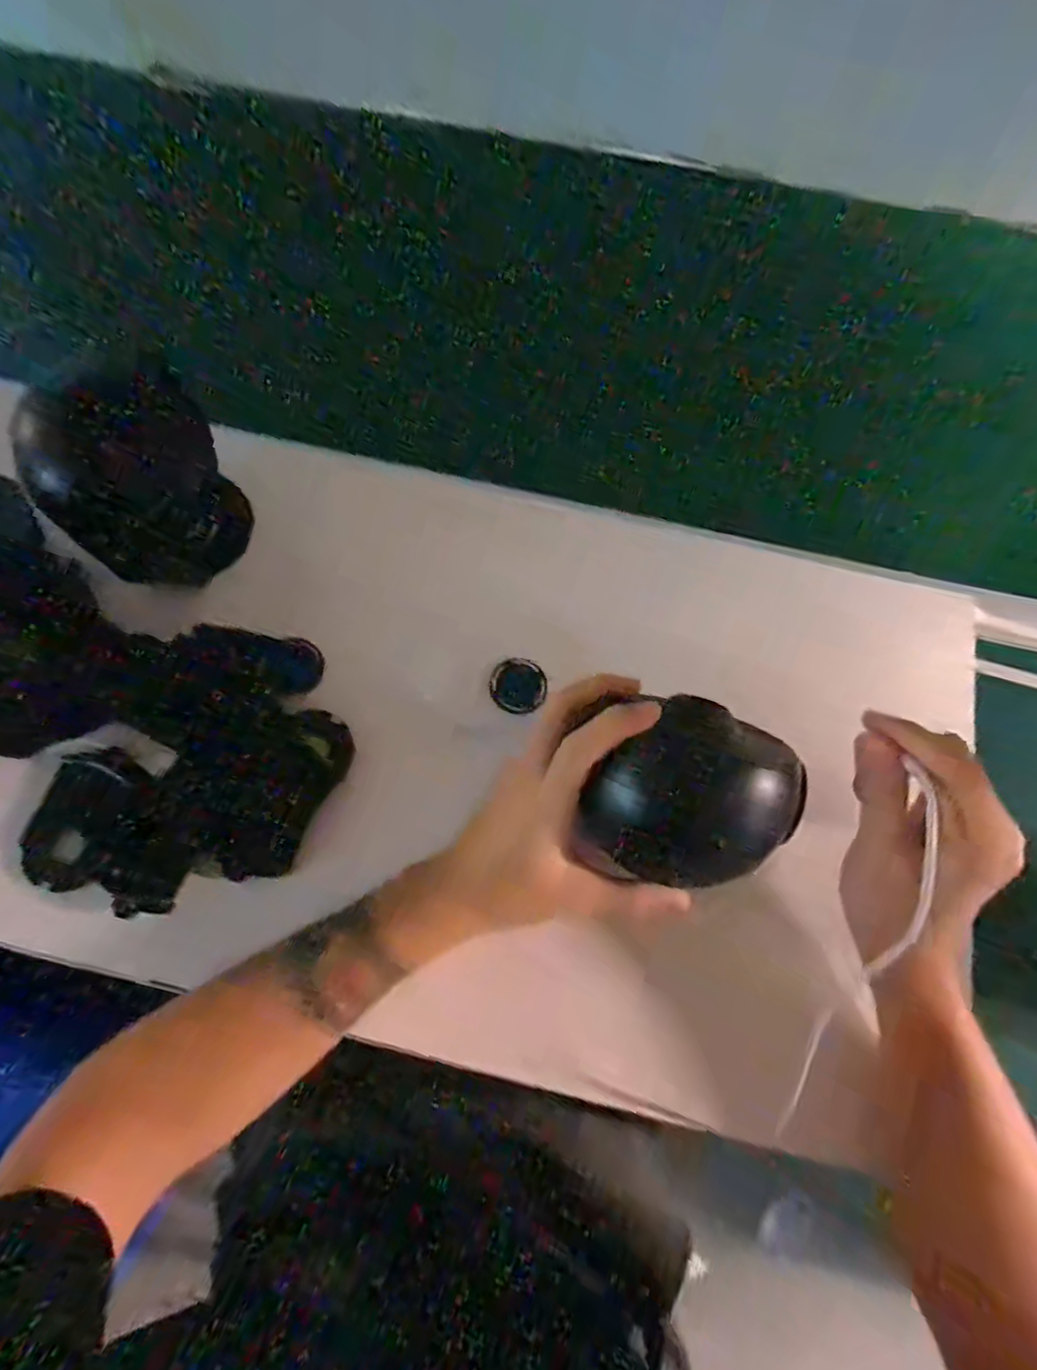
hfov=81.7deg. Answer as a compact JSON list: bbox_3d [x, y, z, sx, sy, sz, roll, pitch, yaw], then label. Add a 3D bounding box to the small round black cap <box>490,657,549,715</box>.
[{"bbox_3d":[0.001,0.001,0.398,0.037,0.005,0.038,1,71,-2],"label":"small round black cap"}]

